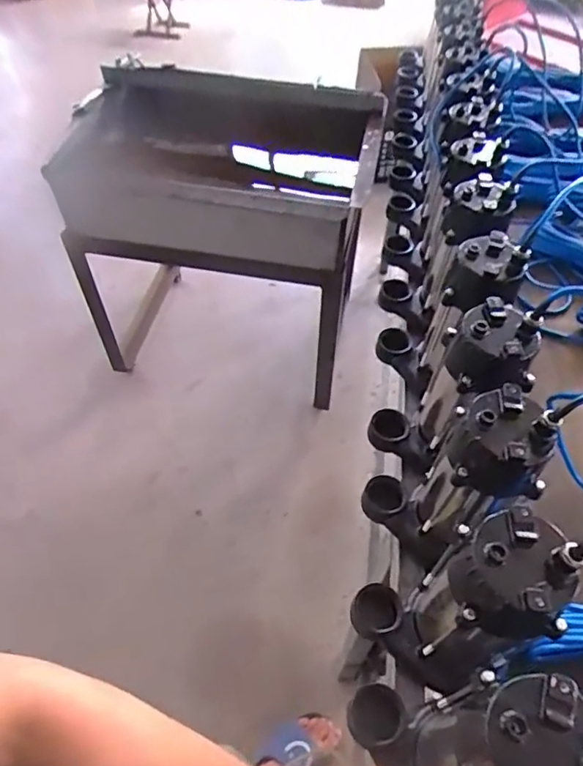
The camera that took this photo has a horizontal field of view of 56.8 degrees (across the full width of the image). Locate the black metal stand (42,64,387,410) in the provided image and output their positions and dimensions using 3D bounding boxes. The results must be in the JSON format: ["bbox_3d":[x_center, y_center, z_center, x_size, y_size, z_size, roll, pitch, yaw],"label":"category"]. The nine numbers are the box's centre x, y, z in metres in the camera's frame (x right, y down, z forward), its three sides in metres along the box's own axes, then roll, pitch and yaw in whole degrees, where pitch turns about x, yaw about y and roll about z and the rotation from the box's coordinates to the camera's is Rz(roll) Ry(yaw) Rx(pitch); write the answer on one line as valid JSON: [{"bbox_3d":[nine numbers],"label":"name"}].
[{"bbox_3d":[-0.169,-0.432,1.563,0.760,0.716,0.701,11,52,7],"label":"black metal stand"}]

